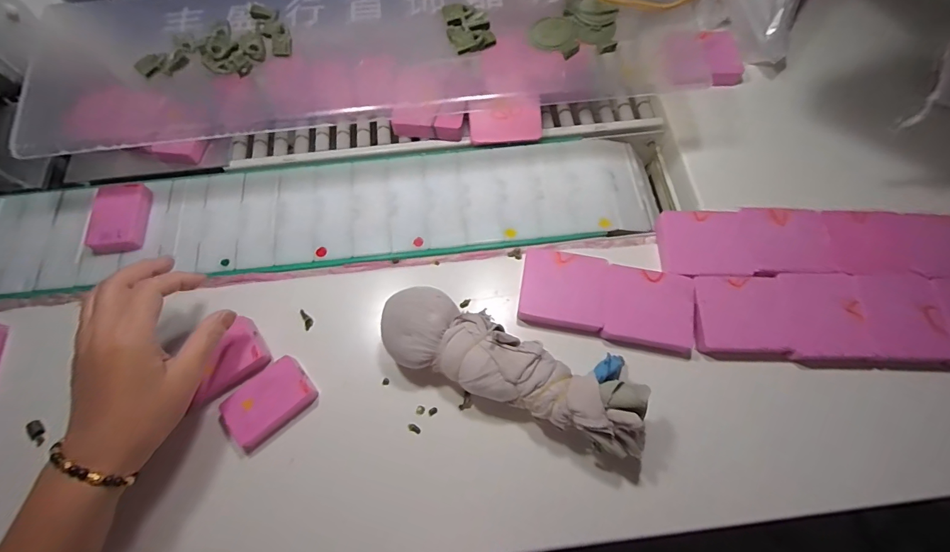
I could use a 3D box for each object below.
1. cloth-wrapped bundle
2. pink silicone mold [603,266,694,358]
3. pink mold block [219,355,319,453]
[{"bbox_3d":[0.030,0.076,0.354,0.230,0.057,0.067,21,70,9],"label":"cloth-wrapped bundle"},{"bbox_3d":[0.159,0.030,0.392,0.077,0.013,0.072,10,69,5],"label":"pink silicone mold"},{"bbox_3d":[-0.178,0.108,0.365,0.075,0.021,0.049,-40,73,-14],"label":"pink mold block"}]

